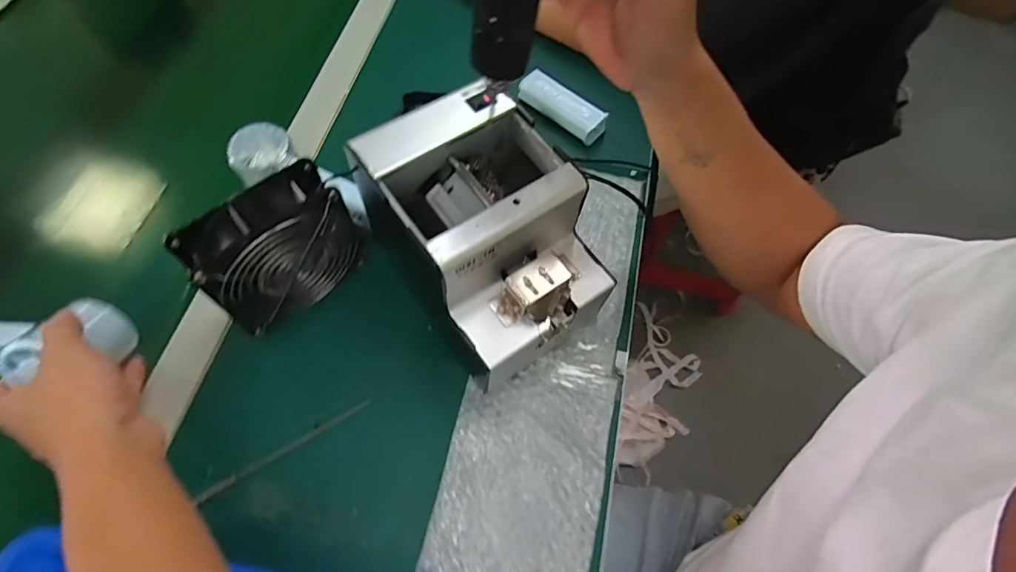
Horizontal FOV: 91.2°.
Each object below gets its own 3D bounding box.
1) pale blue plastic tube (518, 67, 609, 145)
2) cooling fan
[{"bbox_3d":[0.062,-0.201,0.550,0.104,0.023,0.035,37,68,15],"label":"pale blue plastic tube"},{"bbox_3d":[-0.182,-0.026,0.400,0.117,0.114,0.051,-37,71,-18],"label":"cooling fan"}]

